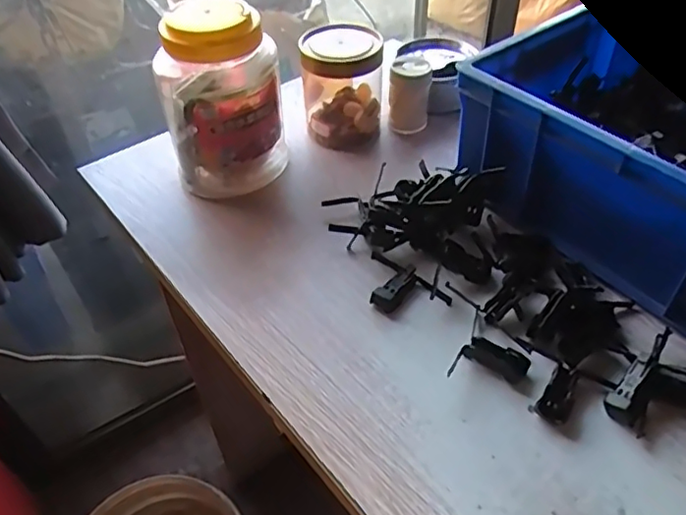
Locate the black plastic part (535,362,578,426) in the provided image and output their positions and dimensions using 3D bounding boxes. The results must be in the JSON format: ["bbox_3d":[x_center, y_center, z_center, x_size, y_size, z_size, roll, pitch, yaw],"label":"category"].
[{"bbox_3d":[0.155,0.096,0.411,0.021,0.014,0.044,28,54,26],"label":"black plastic part"}]

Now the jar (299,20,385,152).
[{"bbox_3d":[0.000,-0.184,0.627,0.083,0.109,0.091,-1,46,1],"label":"jar"}]

